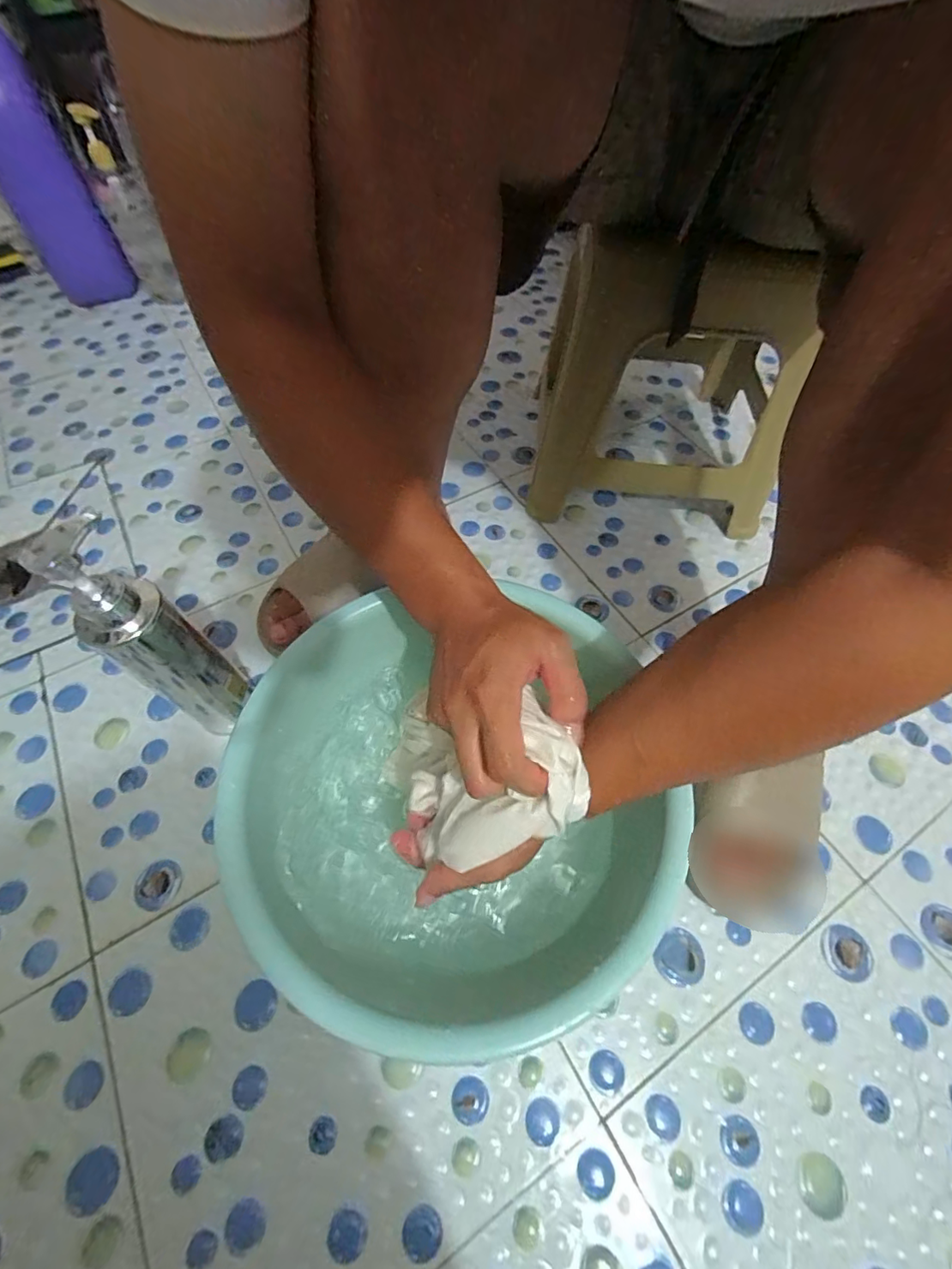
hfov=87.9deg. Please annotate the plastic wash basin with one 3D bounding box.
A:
[{"bbox_3d":[-0.021,0.139,0.419,0.322,0.134,0.311,1,59,-1],"label":"plastic wash basin"}]

